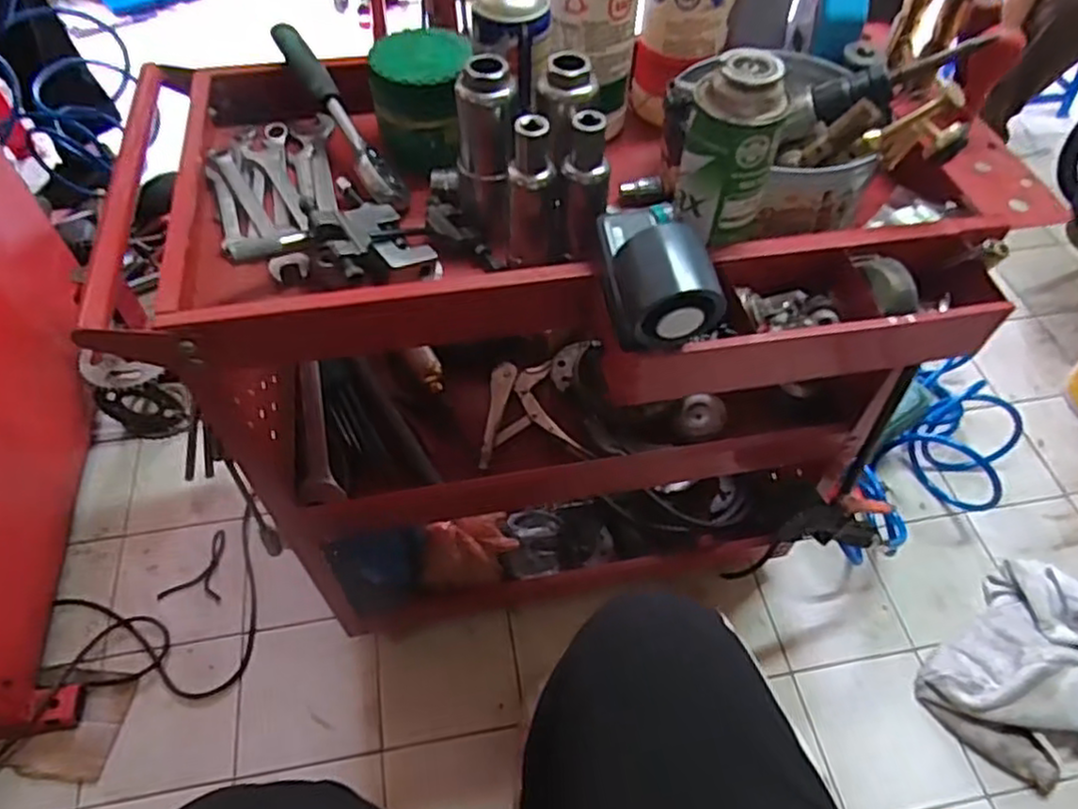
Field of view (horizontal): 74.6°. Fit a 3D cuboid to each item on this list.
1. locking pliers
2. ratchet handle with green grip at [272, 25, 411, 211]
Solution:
[{"bbox_3d":[0.002,-0.003,0.861,0.127,0.029,0.173,4,54,1],"label":"locking pliers"},{"bbox_3d":[-0.189,-0.272,0.659,0.031,0.026,0.232,-28,73,-19],"label":"ratchet handle with green grip"}]

